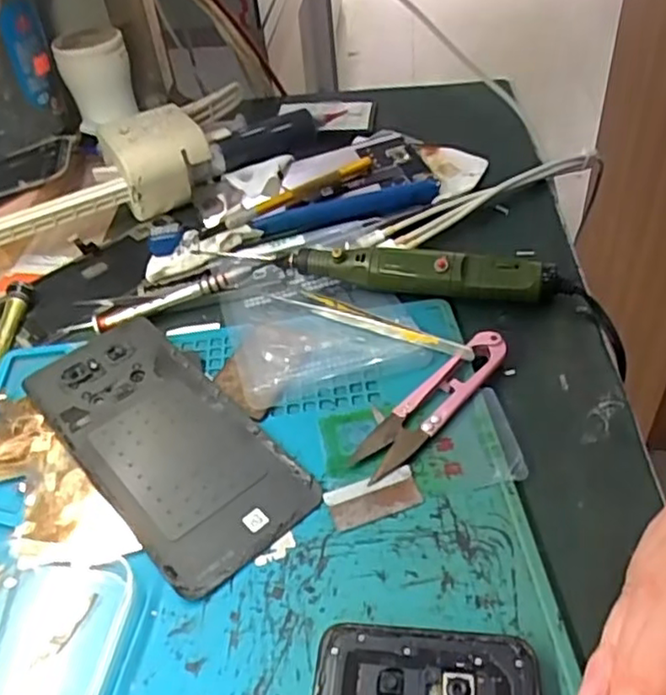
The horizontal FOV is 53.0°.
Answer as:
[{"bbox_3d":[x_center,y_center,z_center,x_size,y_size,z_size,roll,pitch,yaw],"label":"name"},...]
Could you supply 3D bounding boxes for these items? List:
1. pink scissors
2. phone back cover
[{"bbox_3d":[0.048,0.025,0.311,0.098,0.012,0.022,-36,50,-27],"label":"pink scissors"},{"bbox_3d":[-0.084,0.038,0.316,0.071,0.009,0.166,-34,49,-26],"label":"phone back cover"}]

